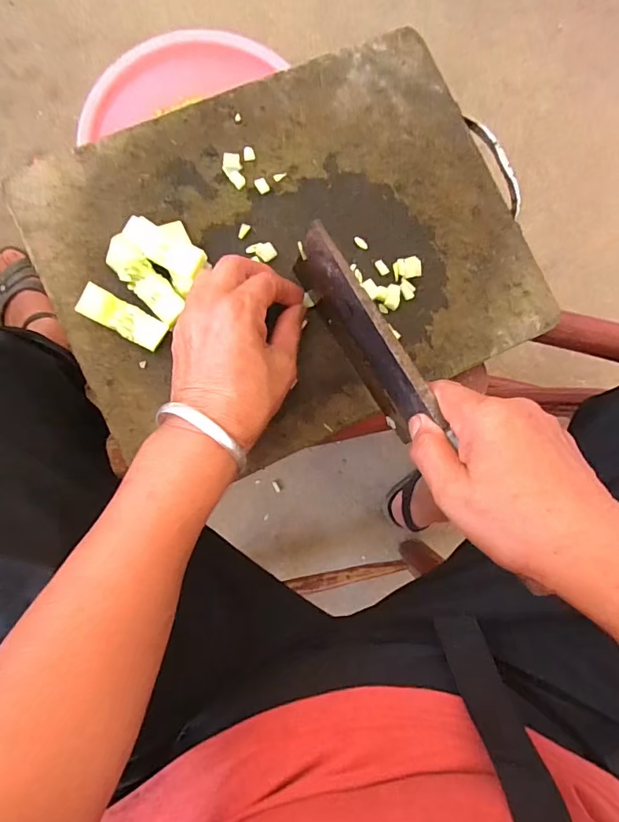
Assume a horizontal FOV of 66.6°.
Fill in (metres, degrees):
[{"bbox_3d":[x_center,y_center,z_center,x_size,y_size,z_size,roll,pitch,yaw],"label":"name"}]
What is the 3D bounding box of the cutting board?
[{"bbox_3d":[-0.010,-0.123,0.359,0.353,0.020,0.274,-24,88,-7],"label":"cutting board"}]

